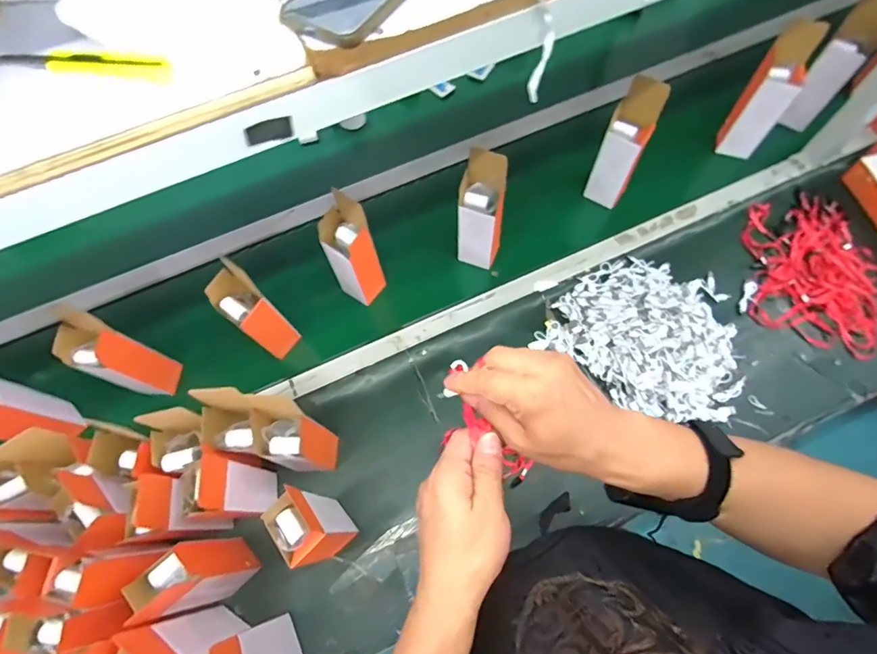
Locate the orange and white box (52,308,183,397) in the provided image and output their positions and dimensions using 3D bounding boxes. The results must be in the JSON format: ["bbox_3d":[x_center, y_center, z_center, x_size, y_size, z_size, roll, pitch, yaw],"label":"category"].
[{"bbox_3d":[-0.509,0.053,0.748,0.074,0.220,0.072,17,69,9],"label":"orange and white box"}]

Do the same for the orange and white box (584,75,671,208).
[{"bbox_3d":[0.333,-0.327,0.839,0.067,0.249,0.065,22,70,10],"label":"orange and white box"}]

